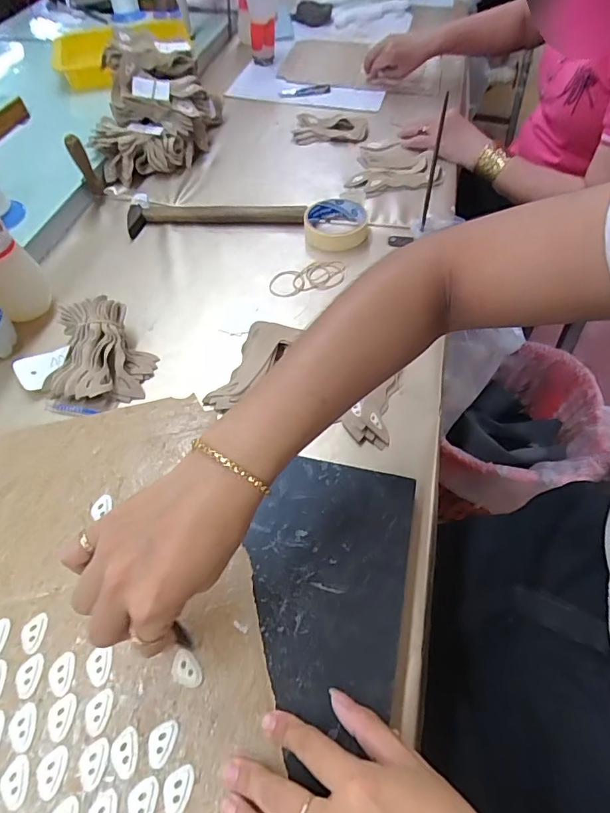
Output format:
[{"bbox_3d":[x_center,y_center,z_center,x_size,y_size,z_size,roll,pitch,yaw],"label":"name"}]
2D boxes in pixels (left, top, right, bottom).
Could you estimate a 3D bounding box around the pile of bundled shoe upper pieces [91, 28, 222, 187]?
[{"bbox_3d":[-0.235,-0.473,0.742,0.189,0.140,0.203,-5,55,-4],"label":"pile of bundled shoe upper pieces"}]

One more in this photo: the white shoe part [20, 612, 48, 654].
[{"bbox_3d":[-0.195,0.162,0.338,0.016,0.004,0.026,0,55,0],"label":"white shoe part"}]

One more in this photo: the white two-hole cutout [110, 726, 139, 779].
[{"bbox_3d":[-0.114,0.219,0.297,0.017,0.004,0.025,-15,56,-11],"label":"white two-hole cutout"}]

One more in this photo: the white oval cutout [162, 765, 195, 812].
[{"bbox_3d":[-0.078,0.234,0.287,0.016,0.004,0.026,19,57,12],"label":"white oval cutout"}]

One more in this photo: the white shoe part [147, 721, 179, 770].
[{"bbox_3d":[-0.092,0.214,0.301,0.016,0.004,0.025,17,56,11],"label":"white shoe part"}]

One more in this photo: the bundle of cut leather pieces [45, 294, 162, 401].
[{"bbox_3d":[-0.218,-0.060,0.499,0.104,0.051,0.105,0,55,0],"label":"bundle of cut leather pieces"}]

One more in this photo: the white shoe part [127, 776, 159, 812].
[{"bbox_3d":[-0.099,0.239,0.283,0.017,0.004,0.025,2,55,1],"label":"white shoe part"}]

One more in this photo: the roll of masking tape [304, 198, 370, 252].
[{"bbox_3d":[0.044,-0.246,0.646,0.087,0.028,0.092,0,55,0],"label":"roll of masking tape"}]

